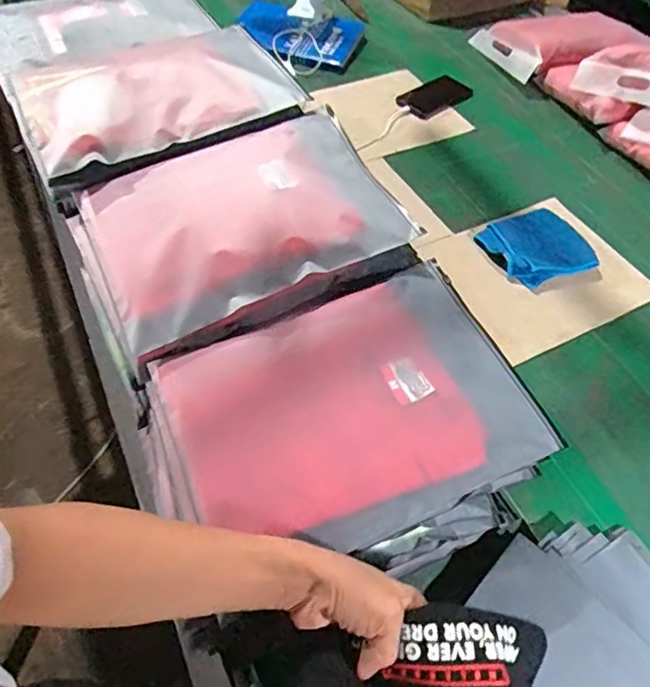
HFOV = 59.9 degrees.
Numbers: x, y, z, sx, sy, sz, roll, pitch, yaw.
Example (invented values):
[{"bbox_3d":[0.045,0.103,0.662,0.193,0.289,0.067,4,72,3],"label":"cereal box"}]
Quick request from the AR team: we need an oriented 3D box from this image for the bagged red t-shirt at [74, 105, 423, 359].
[{"bbox_3d":[-0.101,-0.155,0.661,0.338,0.026,0.253,-25,64,-12],"label":"bagged red t-shirt"}]

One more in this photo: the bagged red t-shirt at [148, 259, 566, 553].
[{"bbox_3d":[0.026,0.058,0.567,0.336,0.041,0.254,-18,57,-17],"label":"bagged red t-shirt"}]

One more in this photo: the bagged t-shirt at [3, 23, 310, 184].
[{"bbox_3d":[-0.234,-0.351,0.769,0.344,0.048,0.253,-23,58,-19],"label":"bagged t-shirt"}]

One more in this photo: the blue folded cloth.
[{"bbox_3d":[0.351,-0.161,0.930,0.162,0.025,0.143,-19,57,-17],"label":"blue folded cloth"}]

